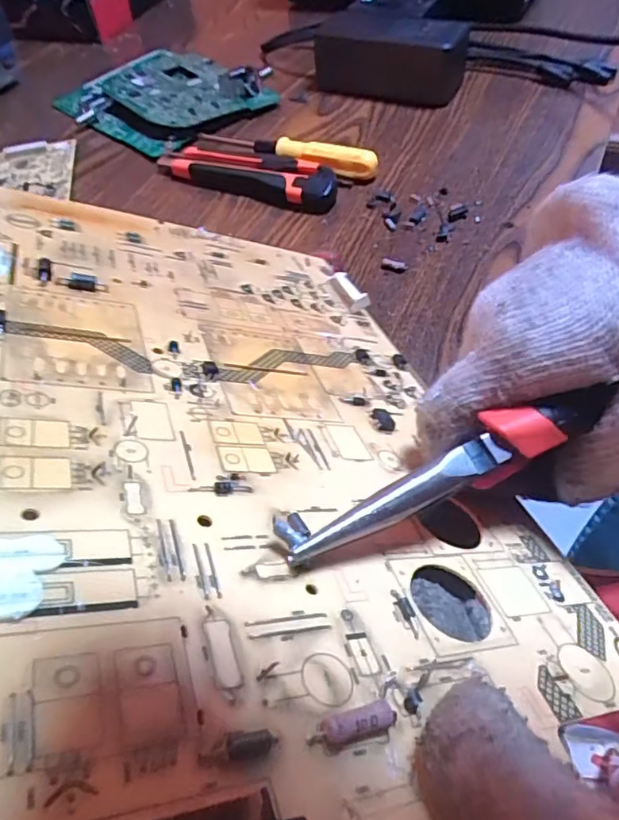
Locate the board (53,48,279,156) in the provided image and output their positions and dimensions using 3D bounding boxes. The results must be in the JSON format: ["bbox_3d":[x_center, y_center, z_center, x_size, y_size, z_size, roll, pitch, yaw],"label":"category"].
[{"bbox_3d":[-0.139,-0.301,0.542,0.190,0.031,0.140,36,64,29],"label":"board"}]

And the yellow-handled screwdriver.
[{"bbox_3d":[-0.024,-0.206,0.454,0.158,0.021,0.022,20,58,21],"label":"yellow-handled screwdriver"}]

